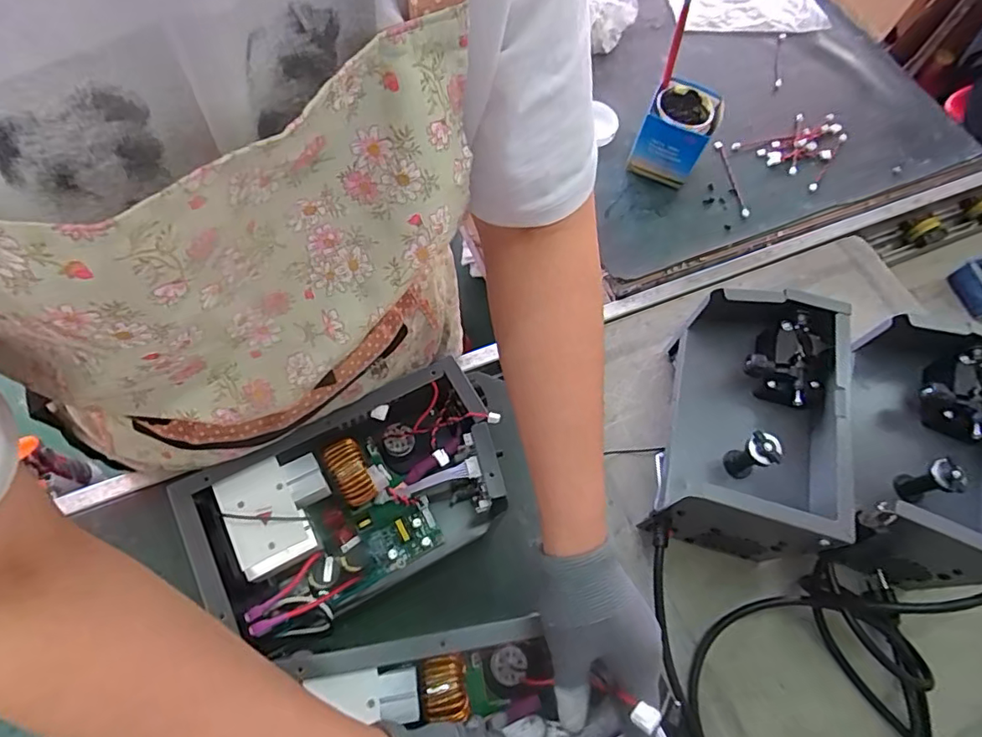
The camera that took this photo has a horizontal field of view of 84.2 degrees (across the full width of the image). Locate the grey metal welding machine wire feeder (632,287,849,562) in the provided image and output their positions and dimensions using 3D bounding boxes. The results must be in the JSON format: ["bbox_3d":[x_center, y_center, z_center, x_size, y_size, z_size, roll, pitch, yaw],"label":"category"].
[{"bbox_3d":[0.268,0.058,0.584,0.145,0.148,0.248,15,64,2],"label":"grey metal welding machine wire feeder"}]

